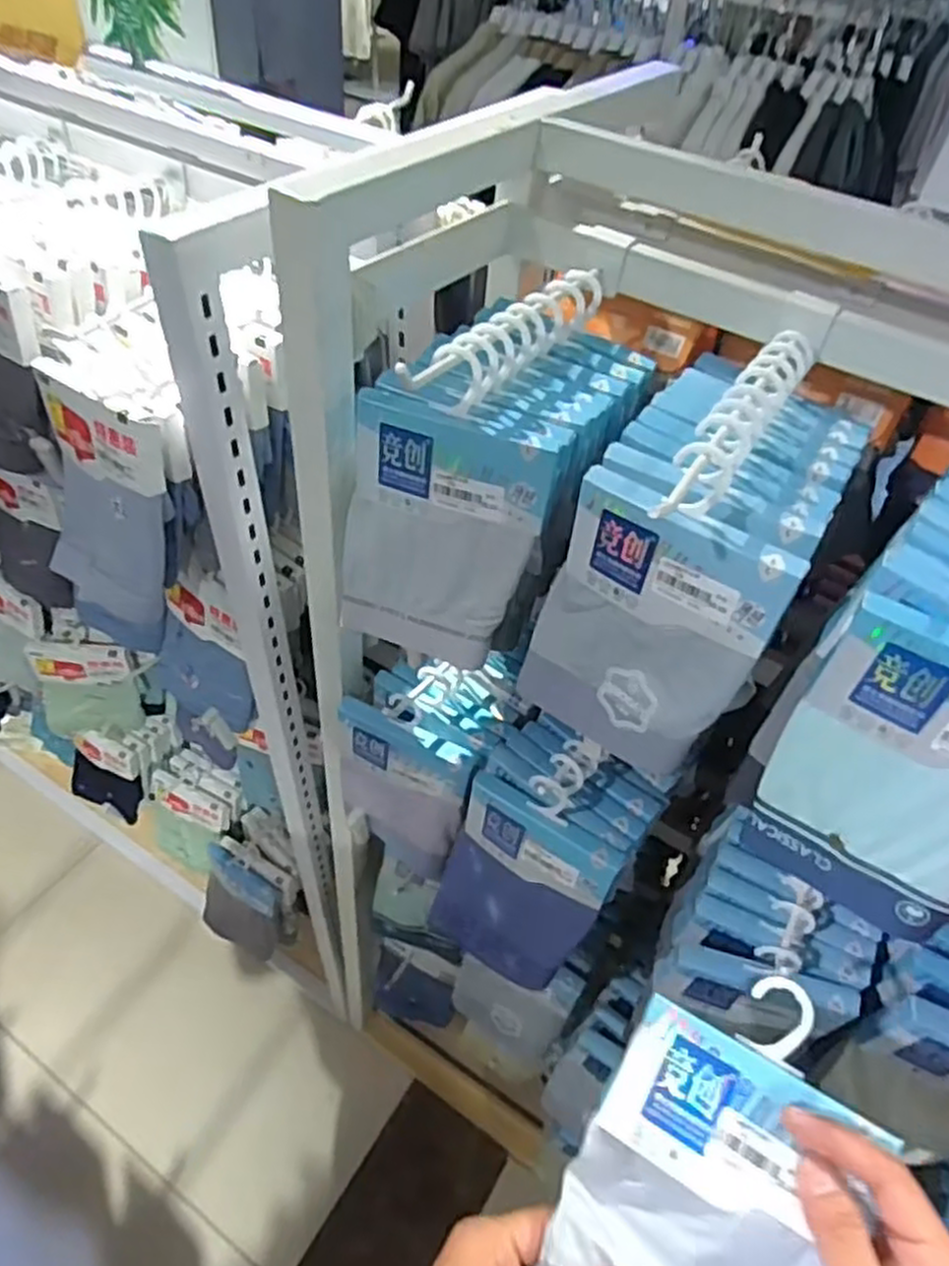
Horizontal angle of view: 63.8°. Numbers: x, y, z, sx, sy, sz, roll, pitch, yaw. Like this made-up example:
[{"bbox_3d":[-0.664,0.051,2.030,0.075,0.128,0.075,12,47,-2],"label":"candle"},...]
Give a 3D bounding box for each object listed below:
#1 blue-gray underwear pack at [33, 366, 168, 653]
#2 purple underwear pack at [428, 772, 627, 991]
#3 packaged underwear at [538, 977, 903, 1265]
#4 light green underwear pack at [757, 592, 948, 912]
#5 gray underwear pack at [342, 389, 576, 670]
[{"bbox_3d":[-0.284,-0.085,0.583,0.125,0.196,0.052,30,51,20],"label":"blue-gray underwear pack"},{"bbox_3d":[0.036,0.207,0.605,0.127,0.187,0.025,27,35,17],"label":"purple underwear pack"},{"bbox_3d":[0.109,0.268,0.358,0.117,0.022,0.202,27,74,21],"label":"packaged underwear"},{"bbox_3d":[0.215,0.063,0.367,0.120,0.136,0.016,28,41,19],"label":"light green underwear pack"},{"bbox_3d":[-0.022,-0.058,0.478,0.121,0.165,0.021,20,36,9],"label":"gray underwear pack"}]

